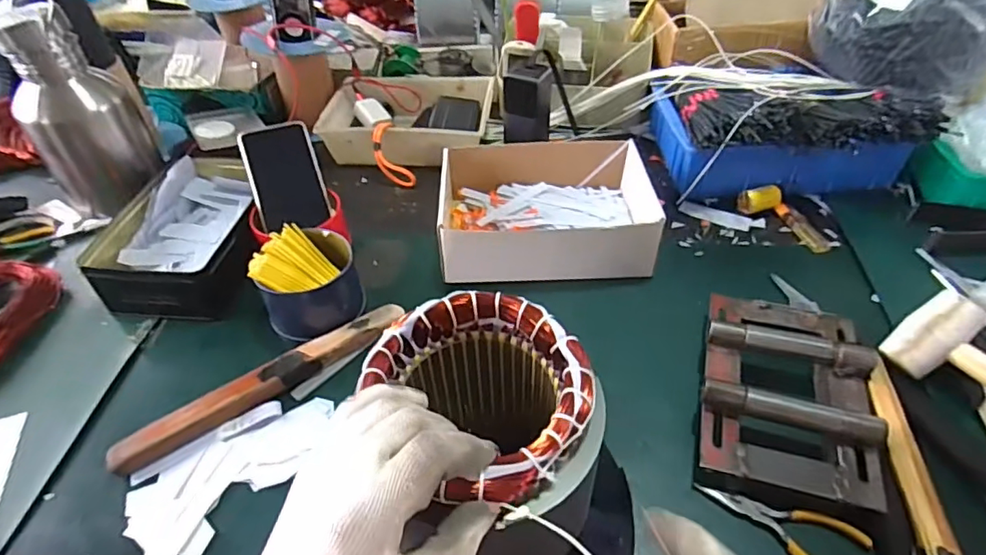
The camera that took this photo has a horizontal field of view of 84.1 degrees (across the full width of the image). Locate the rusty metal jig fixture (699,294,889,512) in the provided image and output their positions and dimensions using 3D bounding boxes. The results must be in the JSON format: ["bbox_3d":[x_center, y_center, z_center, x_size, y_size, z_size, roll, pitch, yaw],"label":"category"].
[{"bbox_3d":[0.257,0.097,0.481,0.135,0.057,0.192,12,47,14],"label":"rusty metal jig fixture"}]

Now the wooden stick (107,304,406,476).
[{"bbox_3d":[-0.207,0.095,0.514,0.271,0.018,0.034,-30,51,-24],"label":"wooden stick"}]

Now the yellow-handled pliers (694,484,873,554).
[{"bbox_3d":[0.221,0.189,0.420,0.119,0.007,0.043,21,50,22],"label":"yellow-handled pliers"}]

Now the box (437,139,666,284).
[{"bbox_3d":[0.066,-0.084,0.660,0.248,0.075,0.202,0,45,2],"label":"box"}]

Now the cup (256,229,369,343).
[{"bbox_3d":[-0.179,0.015,0.573,0.079,0.075,0.102,17,48,18],"label":"cup"}]

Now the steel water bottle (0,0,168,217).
[{"bbox_3d":[-0.503,-0.207,0.664,0.098,0.211,0.108,4,46,6],"label":"steel water bottle"}]

